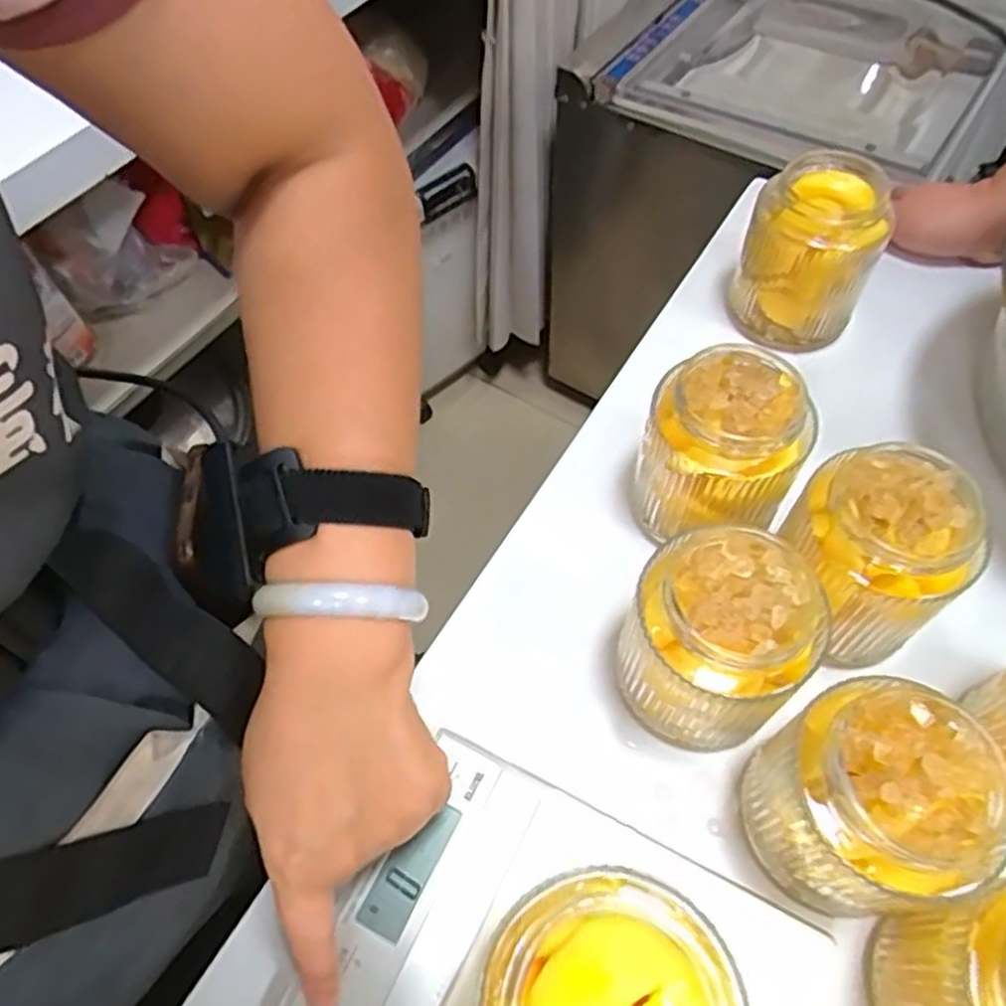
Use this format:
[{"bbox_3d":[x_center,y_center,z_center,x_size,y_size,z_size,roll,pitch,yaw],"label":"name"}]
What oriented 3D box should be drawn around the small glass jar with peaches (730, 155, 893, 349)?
[{"bbox_3d":[0.209,-0.172,0.521,0.086,0.104,0.077,21,61,14],"label":"small glass jar with peaches"}]

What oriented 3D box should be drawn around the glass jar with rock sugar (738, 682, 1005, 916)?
[{"bbox_3d":[0.158,0.131,0.333,0.073,0.106,0.080,-1,58,1],"label":"glass jar with rock sugar"}]

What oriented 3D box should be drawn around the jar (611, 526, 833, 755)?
[{"bbox_3d":[0.103,0.069,0.373,0.080,0.104,0.078,-1,58,1],"label":"jar"}]

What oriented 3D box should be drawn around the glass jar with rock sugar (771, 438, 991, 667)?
[{"bbox_3d":[0.184,0.027,0.389,0.090,0.092,0.086,-1,58,1],"label":"glass jar with rock sugar"}]

